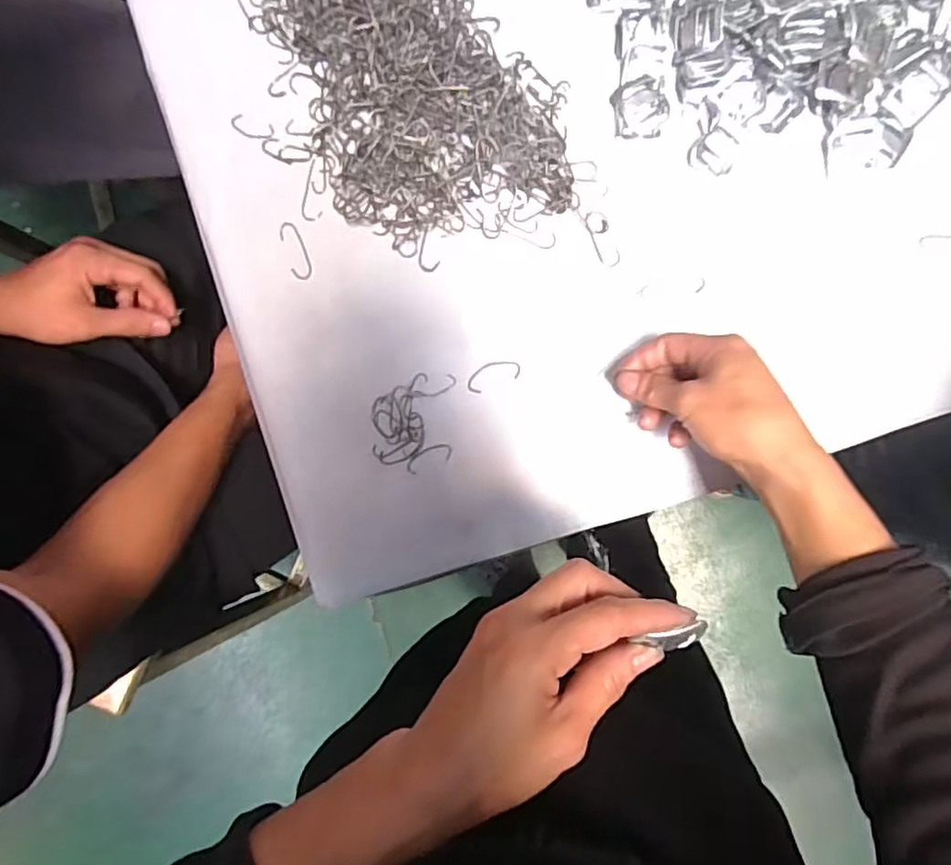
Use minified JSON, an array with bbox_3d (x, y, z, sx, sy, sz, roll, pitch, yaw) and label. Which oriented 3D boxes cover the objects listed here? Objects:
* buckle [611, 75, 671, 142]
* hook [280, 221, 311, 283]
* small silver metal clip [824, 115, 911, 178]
[{"bbox_3d":[0.111,-0.219,0.417,0.036,0.006,0.039,-9,90,5],"label":"buckle"},{"bbox_3d":[-0.126,-0.128,0.437,0.015,0.004,0.042,-19,89,5],"label":"hook"},{"bbox_3d":[0.259,-0.191,0.410,0.052,0.010,0.034,-7,90,5],"label":"small silver metal clip"}]

